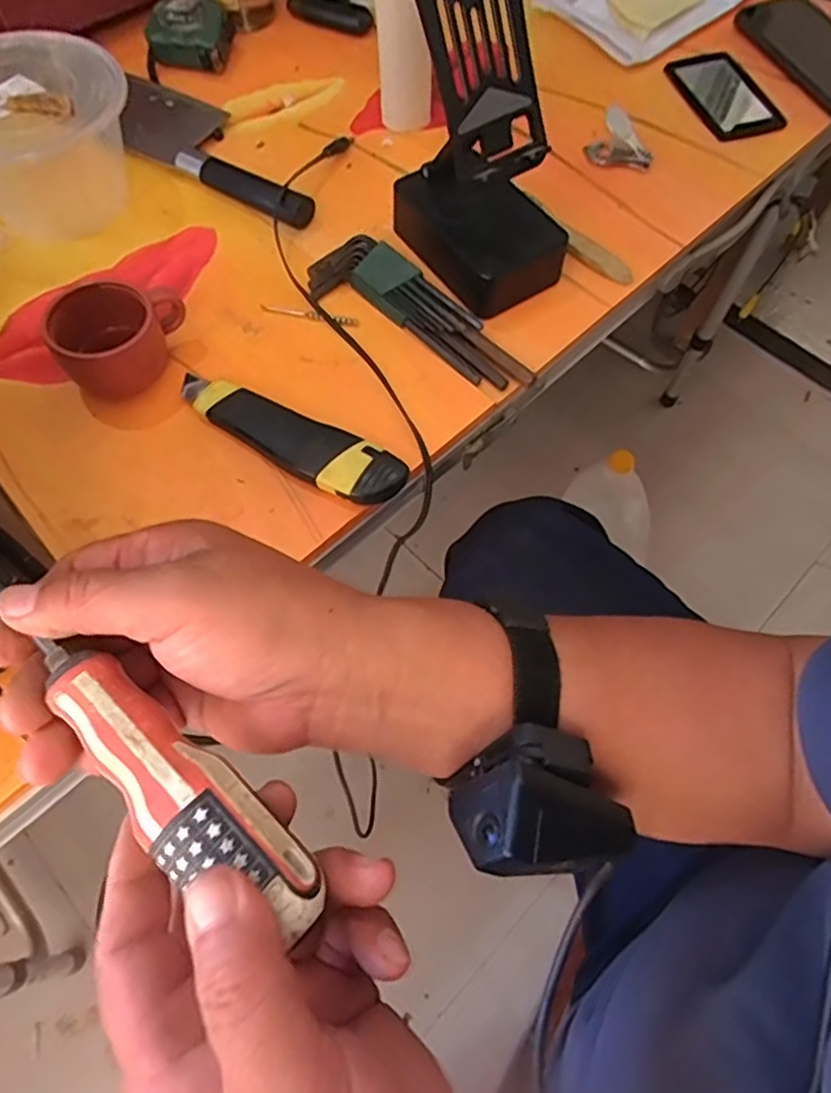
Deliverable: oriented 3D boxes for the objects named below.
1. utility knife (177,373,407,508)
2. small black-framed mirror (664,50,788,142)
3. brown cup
[{"bbox_3d":[-0.081,-0.070,0.411,0.160,0.022,0.040,30,66,11],"label":"utility knife"},{"bbox_3d":[0.273,-0.398,0.574,0.065,0.010,0.116,-13,65,-10],"label":"small black-framed mirror"},{"bbox_3d":[-0.189,-0.135,0.420,0.052,0.046,0.078,39,68,14],"label":"brown cup"}]

